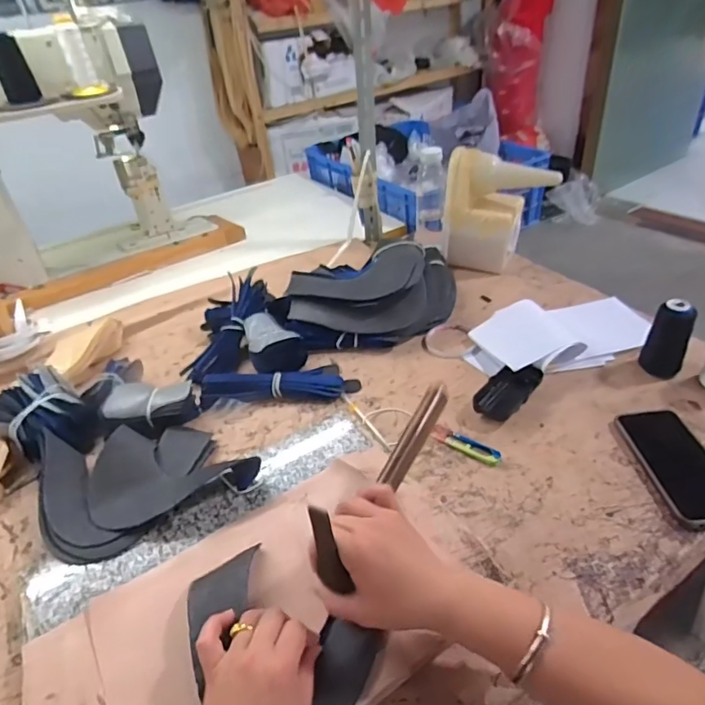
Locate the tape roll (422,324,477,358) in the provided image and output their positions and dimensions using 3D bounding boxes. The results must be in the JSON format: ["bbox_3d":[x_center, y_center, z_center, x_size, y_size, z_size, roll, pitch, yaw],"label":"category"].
[{"bbox_3d":[0.149,-0.022,0.787,0.074,0.013,0.087,-9,37,-3],"label":"tape roll"}]

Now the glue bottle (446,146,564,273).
[{"bbox_3d":[0.262,-0.249,0.902,0.185,0.197,0.068,5,39,15],"label":"glue bottle"}]

